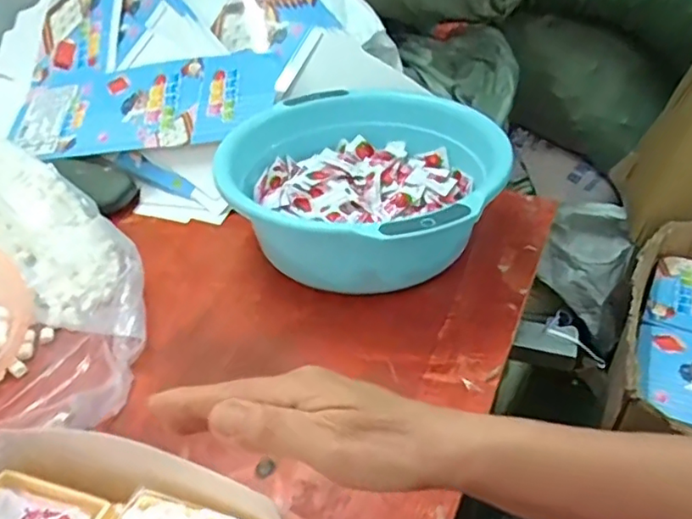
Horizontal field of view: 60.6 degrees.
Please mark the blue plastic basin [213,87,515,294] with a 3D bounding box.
[{"bbox_3d":[0.022,-0.076,0.661,0.280,0.114,0.282,-1,38,1],"label":"blue plastic basin"}]

